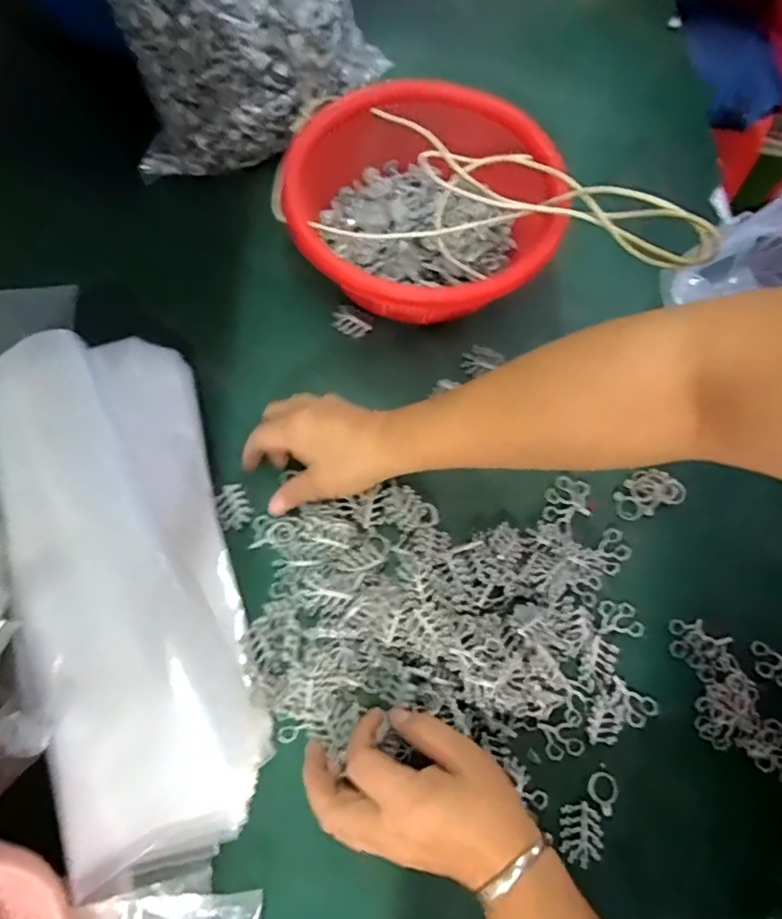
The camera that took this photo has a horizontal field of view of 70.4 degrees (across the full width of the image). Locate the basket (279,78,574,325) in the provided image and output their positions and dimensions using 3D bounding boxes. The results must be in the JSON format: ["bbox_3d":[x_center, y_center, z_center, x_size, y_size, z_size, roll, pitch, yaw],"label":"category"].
[{"bbox_3d":[0.024,-0.217,0.476,0.222,0.103,0.222,1,70,-2],"label":"basket"}]

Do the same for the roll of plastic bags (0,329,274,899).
[{"bbox_3d":[-0.175,0.072,0.380,0.118,0.066,0.366,-17,72,-8],"label":"roll of plastic bags"}]

